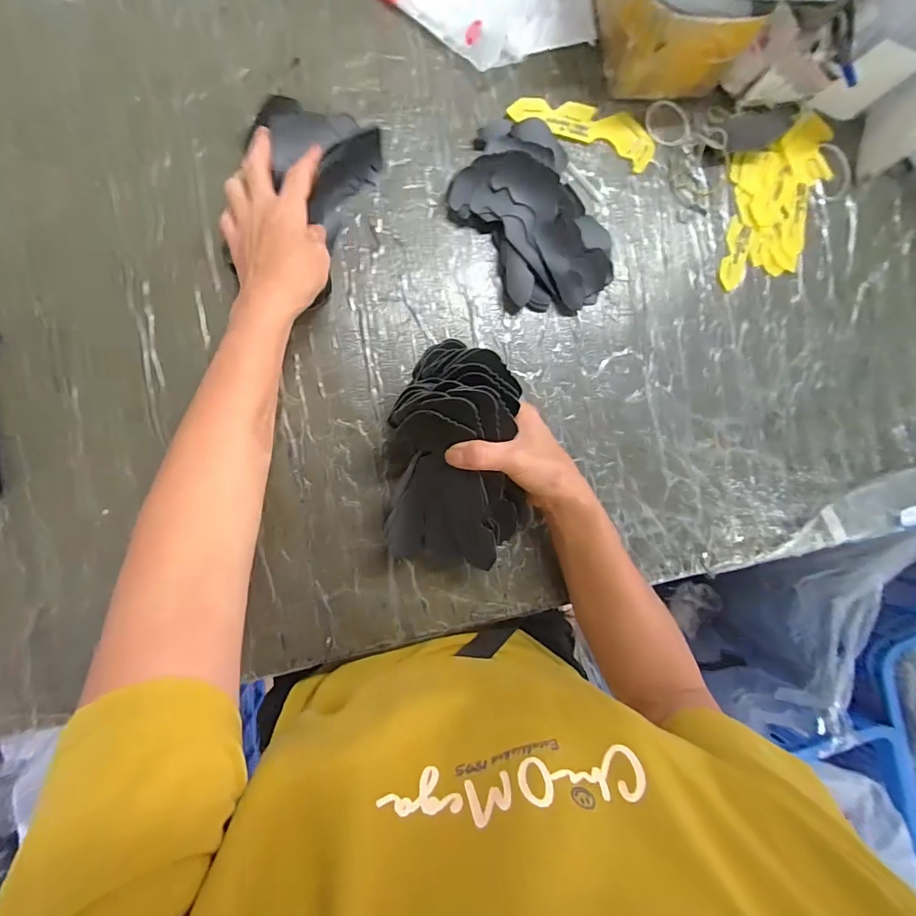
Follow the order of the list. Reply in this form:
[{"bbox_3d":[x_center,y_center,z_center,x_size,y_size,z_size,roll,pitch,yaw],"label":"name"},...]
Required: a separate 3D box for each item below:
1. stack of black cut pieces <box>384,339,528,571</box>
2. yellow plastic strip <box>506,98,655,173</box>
[{"bbox_3d":[0.000,0.002,0.374,0.105,0.059,0.178,1,90,-10],"label":"stack of black cut pieces"},{"bbox_3d":[0.125,-0.324,0.455,0.147,0.008,0.041,13,88,-9],"label":"yellow plastic strip"}]

